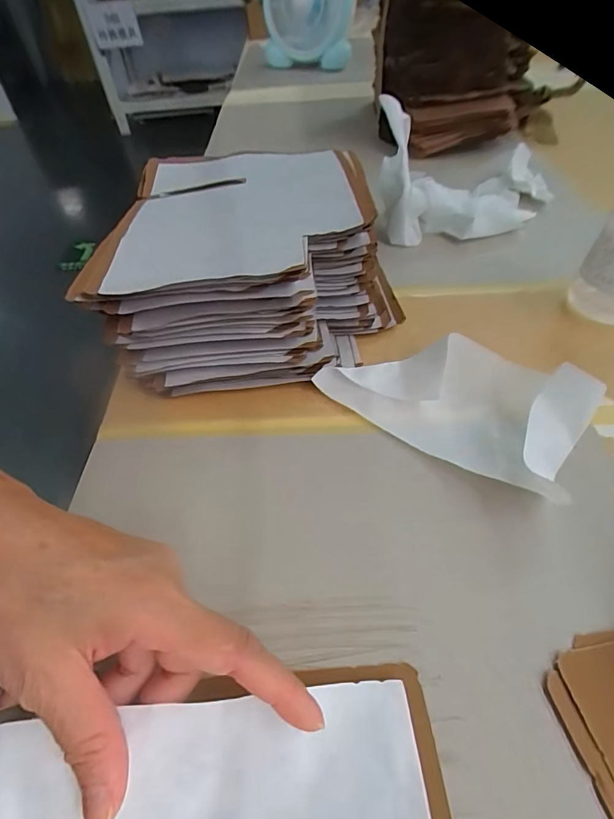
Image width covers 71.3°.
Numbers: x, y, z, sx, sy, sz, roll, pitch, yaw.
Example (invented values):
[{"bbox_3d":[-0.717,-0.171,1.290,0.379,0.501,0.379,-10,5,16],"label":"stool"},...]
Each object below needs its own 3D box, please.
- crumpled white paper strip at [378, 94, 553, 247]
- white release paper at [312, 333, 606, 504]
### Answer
[{"bbox_3d":[0.199,-0.274,0.497,0.231,0.115,0.113,-13,48,-7],"label":"crumpled white paper strip"},{"bbox_3d":[0.101,-0.015,0.313,0.183,0.042,0.106,24,53,21],"label":"white release paper"}]

